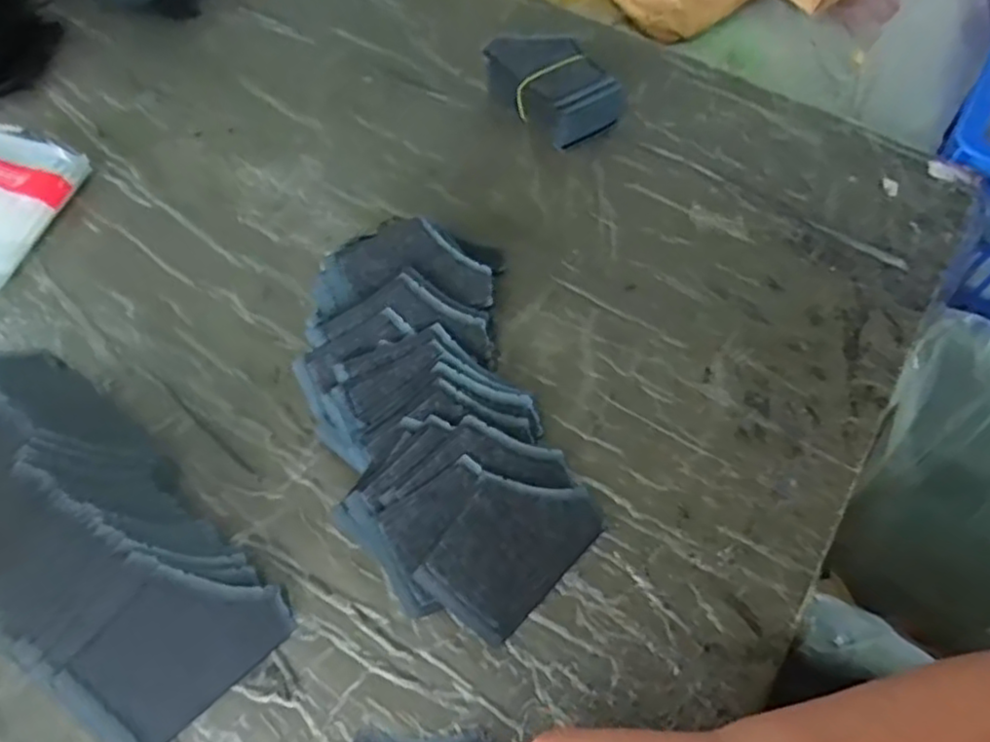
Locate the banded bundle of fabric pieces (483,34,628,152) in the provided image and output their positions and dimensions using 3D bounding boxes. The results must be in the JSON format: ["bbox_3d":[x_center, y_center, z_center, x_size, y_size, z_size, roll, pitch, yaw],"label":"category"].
[{"bbox_3d":[0.050,-0.249,0.586,0.070,0.051,0.111,-37,67,-21],"label":"banded bundle of fabric pieces"}]

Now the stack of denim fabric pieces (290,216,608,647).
[{"bbox_3d":[-0.040,0.019,0.433,0.154,0.042,0.261,-17,61,-11],"label":"stack of denim fabric pieces"}]

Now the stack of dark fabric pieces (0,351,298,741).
[{"bbox_3d":[-0.246,0.089,0.389,0.262,0.057,0.119,43,67,7],"label":"stack of dark fabric pieces"}]

